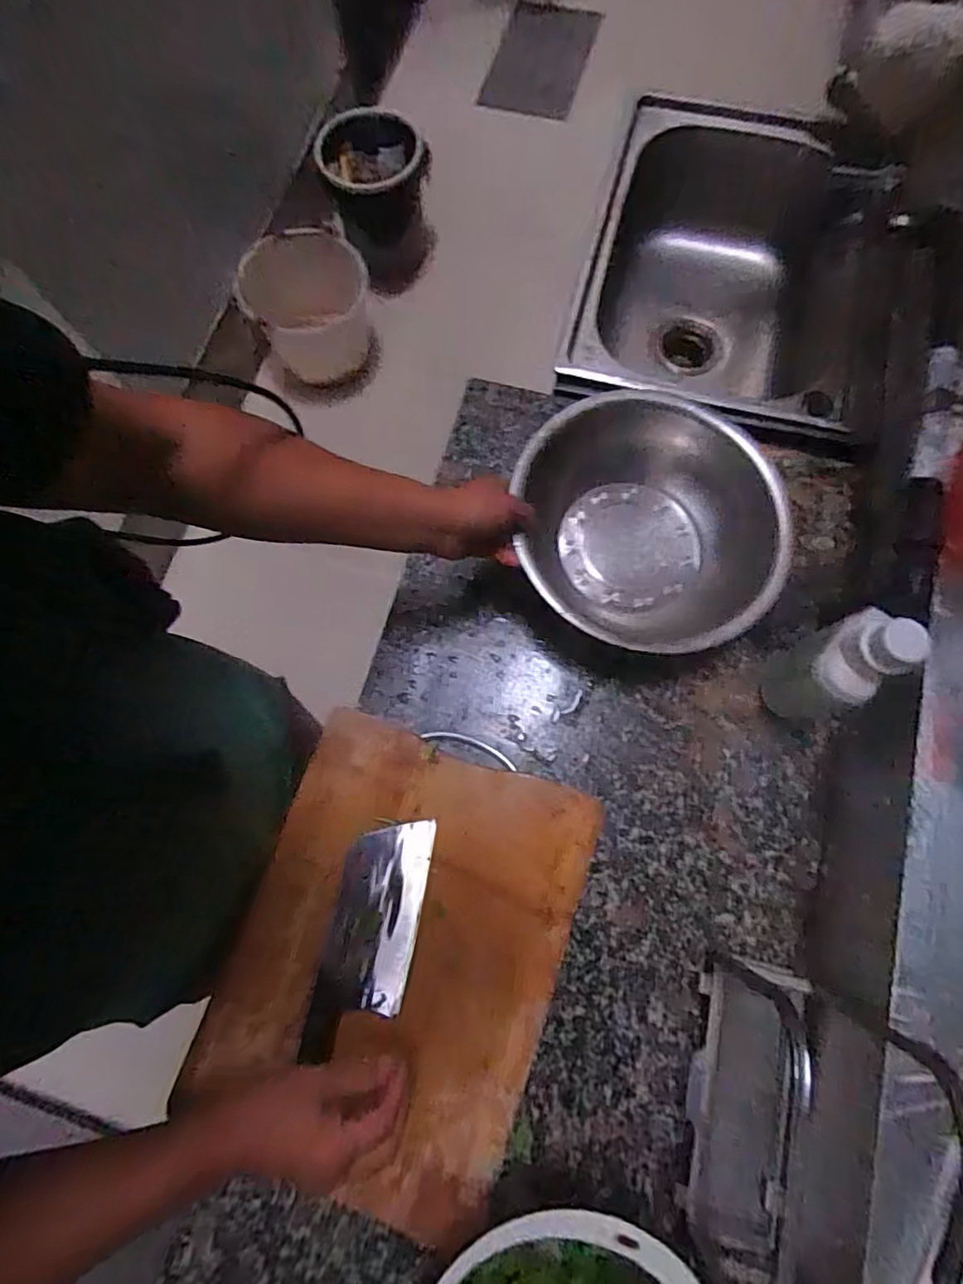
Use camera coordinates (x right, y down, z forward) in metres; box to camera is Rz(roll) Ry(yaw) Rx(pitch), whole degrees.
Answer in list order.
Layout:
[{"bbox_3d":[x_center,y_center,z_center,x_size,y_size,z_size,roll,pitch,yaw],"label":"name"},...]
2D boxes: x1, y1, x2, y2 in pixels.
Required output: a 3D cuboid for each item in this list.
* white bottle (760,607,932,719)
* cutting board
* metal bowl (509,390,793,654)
[{"bbox_3d":[0.324,0.024,0.529,0.067,0.181,0.070,-1,75,2],"label":"white bottle"},{"bbox_3d":[-0.079,0.290,0.551,0.292,0.037,0.389,18,76,7],"label":"cutting board"},{"bbox_3d":[0.172,-0.118,0.609,0.261,0.089,0.272,-1,75,2],"label":"metal bowl"}]

